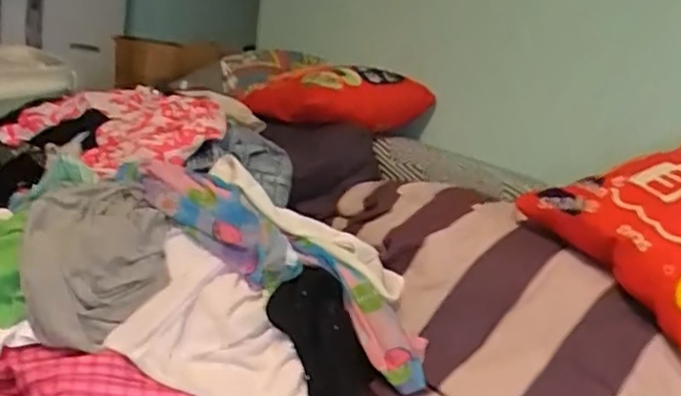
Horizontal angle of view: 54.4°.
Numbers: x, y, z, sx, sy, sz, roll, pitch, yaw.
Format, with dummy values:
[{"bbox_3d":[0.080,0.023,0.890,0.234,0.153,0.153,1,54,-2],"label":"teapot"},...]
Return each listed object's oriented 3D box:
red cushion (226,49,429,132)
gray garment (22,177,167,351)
[{"bbox_3d":[-0.041,-0.267,1.601,0.444,0.129,0.396,3,16,-16],"label":"red cushion"},{"bbox_3d":[-0.331,0.083,0.889,0.177,0.164,0.170,0,17,-27],"label":"gray garment"}]

